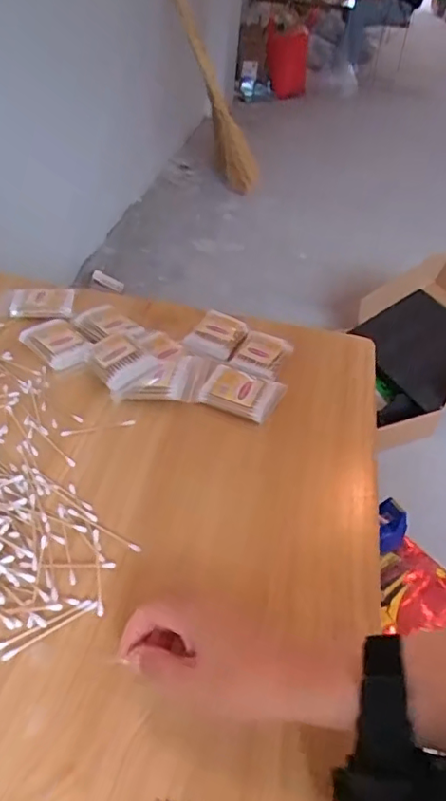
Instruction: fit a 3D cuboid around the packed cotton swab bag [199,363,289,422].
[{"bbox_3d":[0.021,-0.010,0.582,0.079,0.017,0.058,17,42,13],"label":"packed cotton swab bag"}]

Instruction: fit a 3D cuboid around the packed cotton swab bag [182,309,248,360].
[{"bbox_3d":[-0.007,-0.079,0.653,0.054,0.012,0.078,21,43,17],"label":"packed cotton swab bag"}]

